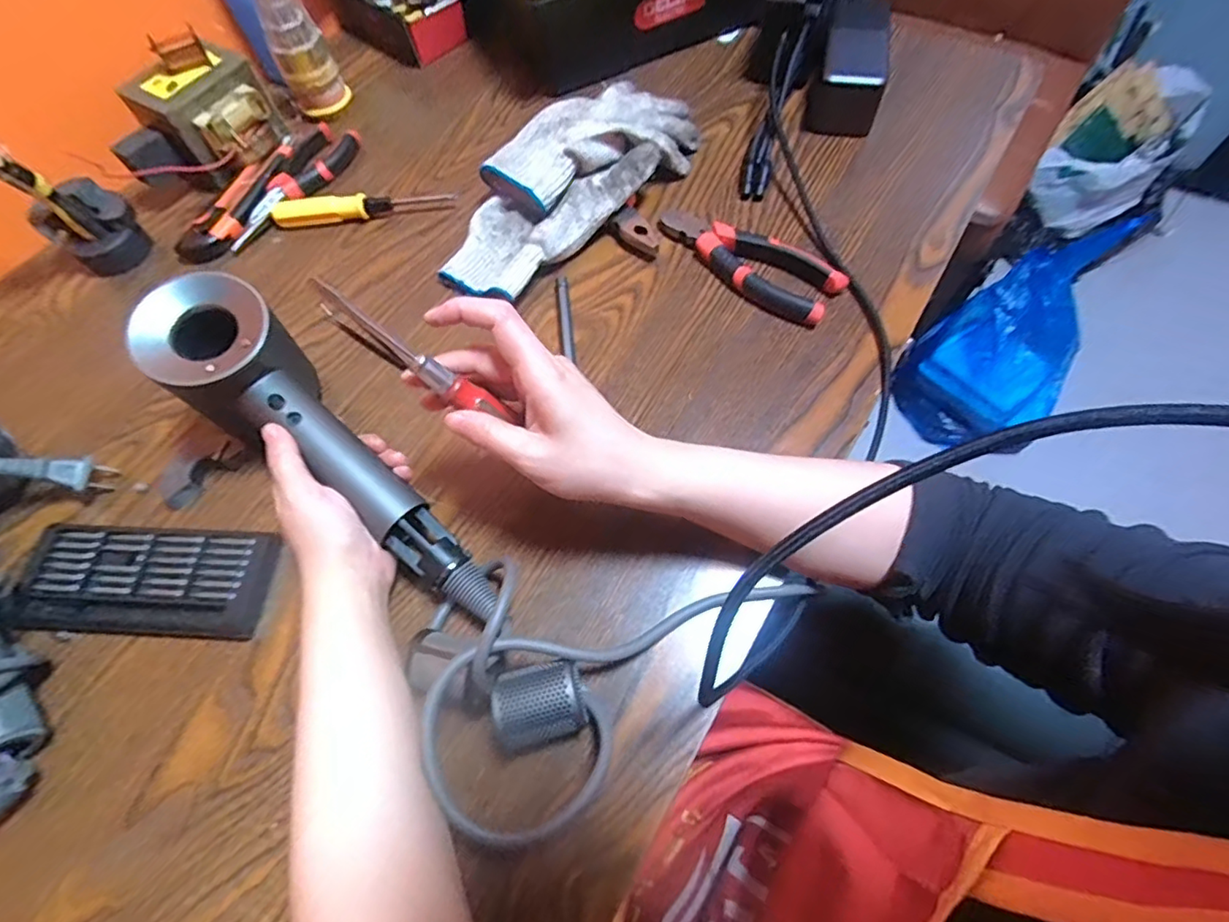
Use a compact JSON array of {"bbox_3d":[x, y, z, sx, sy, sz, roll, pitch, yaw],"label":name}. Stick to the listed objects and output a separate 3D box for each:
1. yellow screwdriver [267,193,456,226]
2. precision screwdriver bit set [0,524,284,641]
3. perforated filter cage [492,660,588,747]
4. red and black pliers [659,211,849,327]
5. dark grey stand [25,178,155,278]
[{"bbox_3d":[-0.220,-0.223,0.511,0.154,0.019,0.015,-7,64,-1],"label":"yellow screwdriver"},{"bbox_3d":[-0.296,0.076,0.370,0.158,0.014,0.065,2,64,3],"label":"precision screwdriver bit set"},{"bbox_3d":[-0.039,0.132,0.316,0.044,0.037,0.036,-14,64,-4],"label":"perforated filter cage"},{"bbox_3d":[0.103,-0.159,0.463,0.152,0.025,0.050,34,70,17],"label":"red and black pliers"},{"bbox_3d":[-0.433,-0.195,0.487,0.049,0.053,0.063,31,69,16],"label":"dark grey stand"}]

